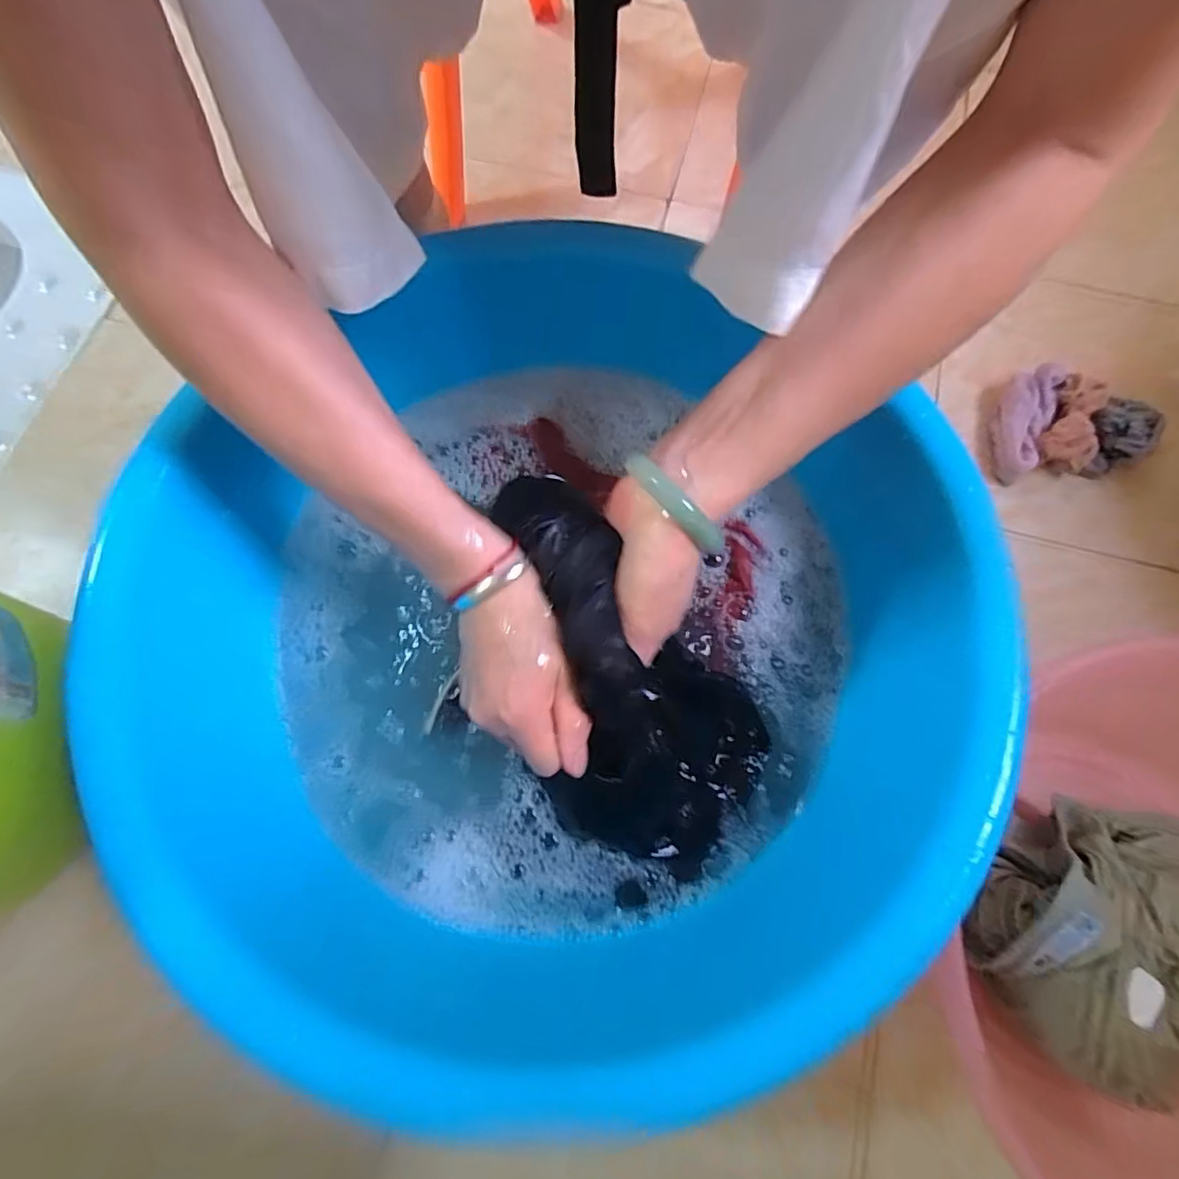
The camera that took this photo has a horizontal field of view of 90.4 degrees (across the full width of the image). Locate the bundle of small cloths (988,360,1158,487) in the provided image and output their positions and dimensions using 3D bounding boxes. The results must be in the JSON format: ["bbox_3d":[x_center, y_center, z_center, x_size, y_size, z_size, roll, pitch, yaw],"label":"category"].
[{"bbox_3d":[0.429,-0.154,0.530,0.137,0.047,0.105,-6,72,-4],"label":"bundle of small cloths"}]

